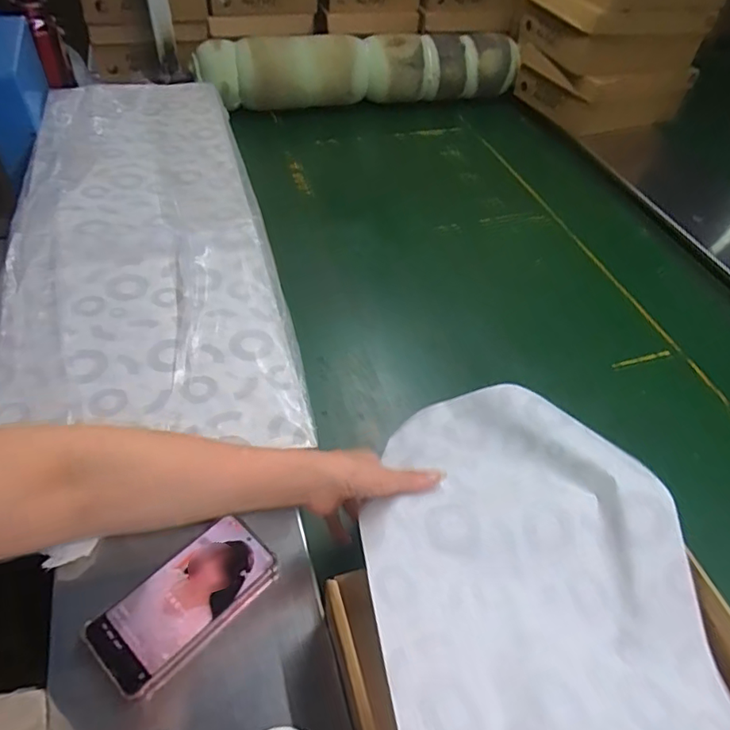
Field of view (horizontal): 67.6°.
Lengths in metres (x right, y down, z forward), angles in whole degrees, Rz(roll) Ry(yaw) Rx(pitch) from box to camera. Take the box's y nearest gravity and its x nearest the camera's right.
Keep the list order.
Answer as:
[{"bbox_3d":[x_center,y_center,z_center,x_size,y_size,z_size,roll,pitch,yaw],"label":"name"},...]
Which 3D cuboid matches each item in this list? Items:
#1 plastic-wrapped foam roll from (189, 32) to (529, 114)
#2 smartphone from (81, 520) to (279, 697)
[{"bbox_3d":[0.001,-0.694,1.295,0.768,0.141,0.113,-5,49,-11],"label":"plastic-wrapped foam roll"},{"bbox_3d":[-0.162,0.215,0.501,0.081,0.017,0.160,39,55,23],"label":"smartphone"}]

